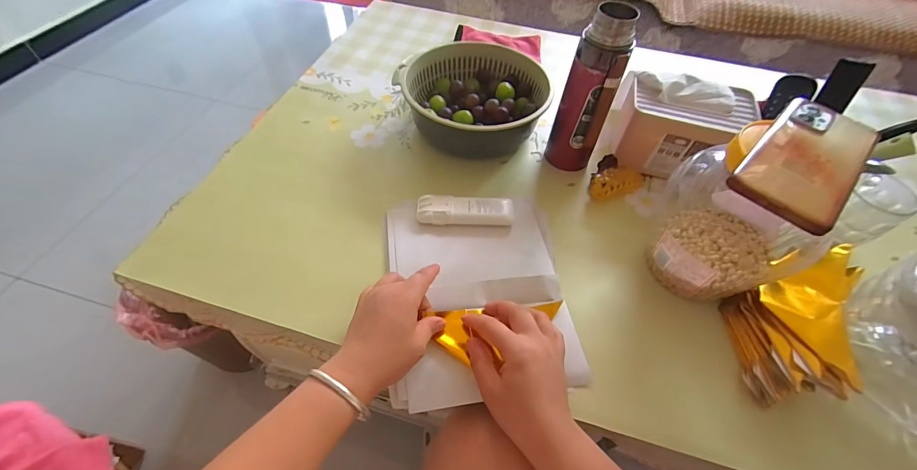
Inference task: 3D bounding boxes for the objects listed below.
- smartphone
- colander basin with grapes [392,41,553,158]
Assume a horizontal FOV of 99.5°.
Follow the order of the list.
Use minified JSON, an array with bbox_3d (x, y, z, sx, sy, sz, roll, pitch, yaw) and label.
[{"bbox_3d":[0.301,-0.068,0.334,0.074,0.010,0.165,39,61,23],"label":"smartphone"},{"bbox_3d":[0.030,-0.226,0.629,0.222,0.077,0.209,1,54,-2],"label":"colander basin with grapes"}]

